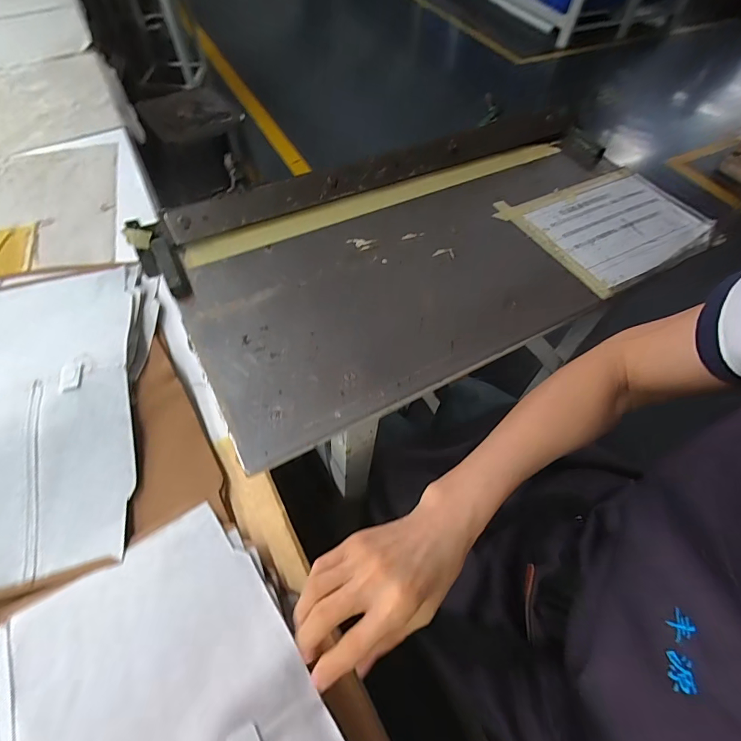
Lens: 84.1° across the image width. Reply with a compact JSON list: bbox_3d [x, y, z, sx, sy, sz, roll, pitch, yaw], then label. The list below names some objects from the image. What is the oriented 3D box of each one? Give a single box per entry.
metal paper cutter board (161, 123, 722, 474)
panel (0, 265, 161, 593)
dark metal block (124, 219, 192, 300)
[{"bbox_3d":[0.096,-0.165,0.484,0.616,0.042,0.311,-27,62,-18],"label":"metal paper cutter board"},{"bbox_3d":[-0.426,0.034,0.446,0.336,0.061,0.446,-9,58,-7],"label":"panel"},{"bbox_3d":[-0.221,-0.118,0.434,0.041,0.026,0.113,-29,63,-20],"label":"dark metal block"}]

